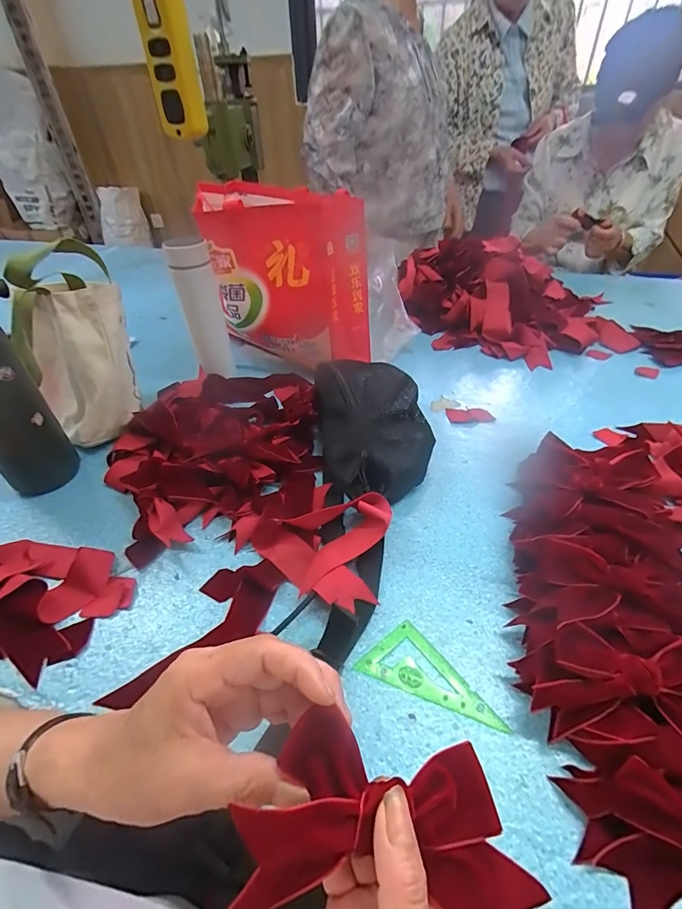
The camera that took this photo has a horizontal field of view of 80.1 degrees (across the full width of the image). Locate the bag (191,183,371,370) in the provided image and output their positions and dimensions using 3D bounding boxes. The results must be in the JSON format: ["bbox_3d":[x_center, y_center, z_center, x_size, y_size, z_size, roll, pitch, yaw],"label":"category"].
[{"bbox_3d":[-0.081,-0.289,0.667,0.247,0.237,0.111,13,44,17],"label":"bag"}]

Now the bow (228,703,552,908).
[{"bbox_3d":[0.025,0.179,0.192,0.139,0.029,0.075,22,43,-7],"label":"bow"}]

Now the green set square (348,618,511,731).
[{"bbox_3d":[0.079,0.184,0.350,0.120,0.004,0.056,14,44,17],"label":"green set square"}]

